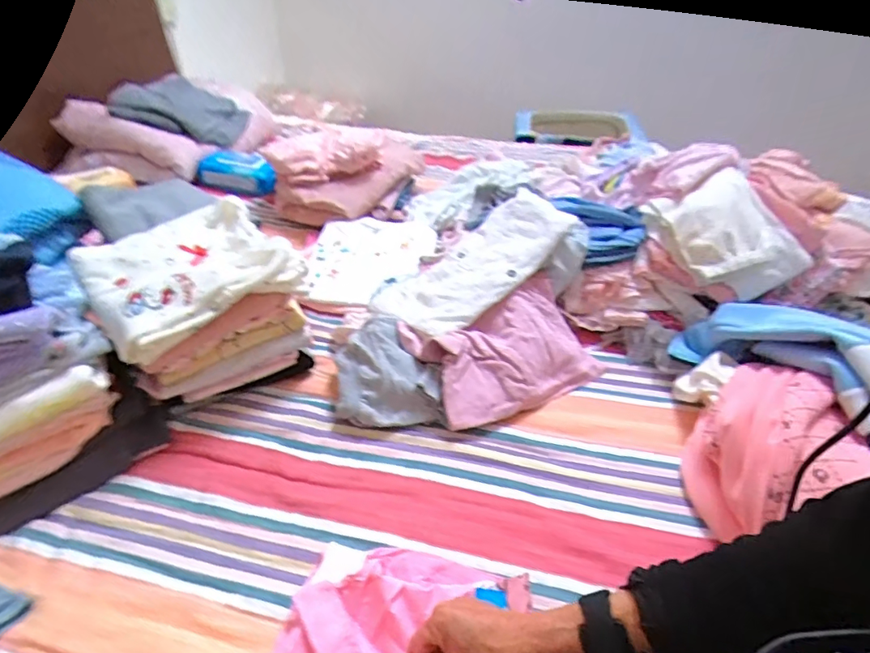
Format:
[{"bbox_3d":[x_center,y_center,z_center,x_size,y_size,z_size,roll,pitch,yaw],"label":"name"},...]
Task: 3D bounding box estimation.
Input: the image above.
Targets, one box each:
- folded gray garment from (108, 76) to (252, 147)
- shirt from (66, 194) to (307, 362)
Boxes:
[{"bbox_3d":[-0.691,-0.586,1.339,0.335,0.117,0.253,-14,41,-21],"label":"folded gray garment"},{"bbox_3d":[-0.335,-0.087,0.655,0.238,0.060,0.252,-26,47,-32],"label":"shirt"}]

